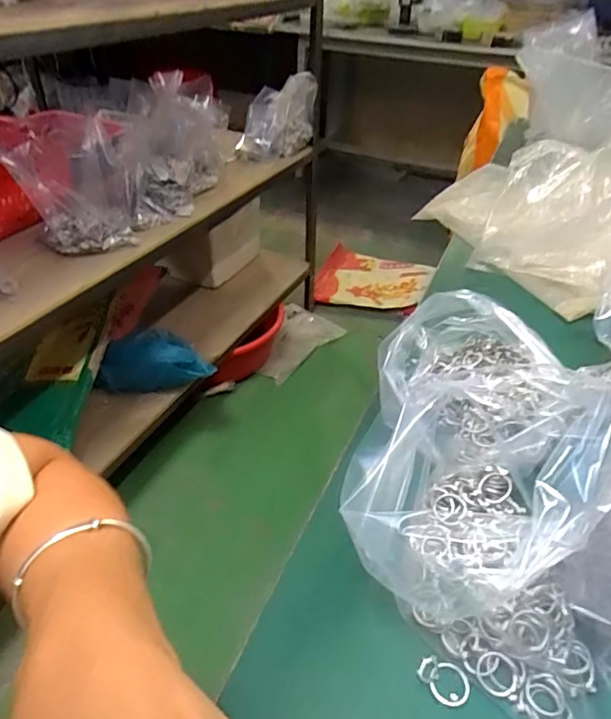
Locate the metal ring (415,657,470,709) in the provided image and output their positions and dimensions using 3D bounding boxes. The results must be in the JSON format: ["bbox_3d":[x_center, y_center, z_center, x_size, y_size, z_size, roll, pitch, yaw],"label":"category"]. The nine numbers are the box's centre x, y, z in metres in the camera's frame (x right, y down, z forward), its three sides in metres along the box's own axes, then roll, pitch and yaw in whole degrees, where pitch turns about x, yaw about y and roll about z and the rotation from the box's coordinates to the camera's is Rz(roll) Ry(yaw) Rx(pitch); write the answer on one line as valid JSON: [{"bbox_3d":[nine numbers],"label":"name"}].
[{"bbox_3d":[0.080,0.185,0.300,0.030,0.004,0.021,24,42,24],"label":"metal ring"}]

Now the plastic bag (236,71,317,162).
[{"bbox_3d":[-0.079,-0.672,1.449,0.208,0.184,0.215,1,38,-1],"label":"plastic bag"}]

